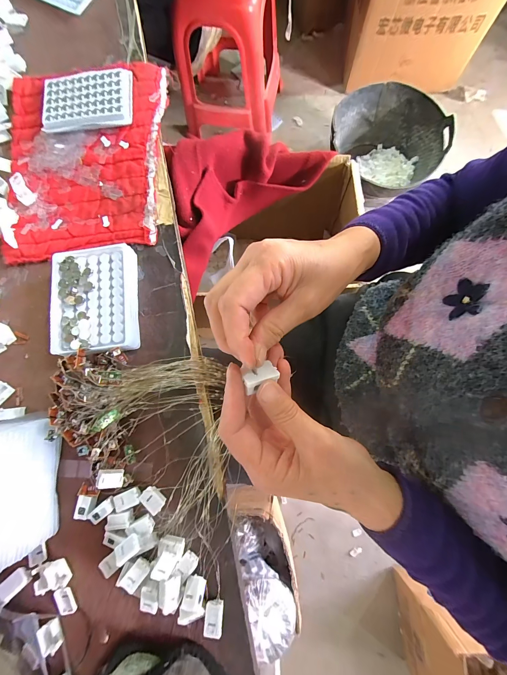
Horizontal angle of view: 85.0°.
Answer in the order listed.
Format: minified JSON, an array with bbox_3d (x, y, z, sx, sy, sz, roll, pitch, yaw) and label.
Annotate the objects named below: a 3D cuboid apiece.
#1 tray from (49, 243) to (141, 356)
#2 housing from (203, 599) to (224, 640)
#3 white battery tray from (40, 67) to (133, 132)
[{"bbox_3d":[-0.199,-0.046,0.352,0.107,0.027,0.132,-7,79,0],"label":"tray"},{"bbox_3d":[-0.041,0.289,0.285,0.019,0.015,0.025,2,79,2],"label":"housing"},{"bbox_3d":[-0.248,-0.357,0.416,0.130,0.016,0.096,-6,79,0],"label":"white battery tray"}]

